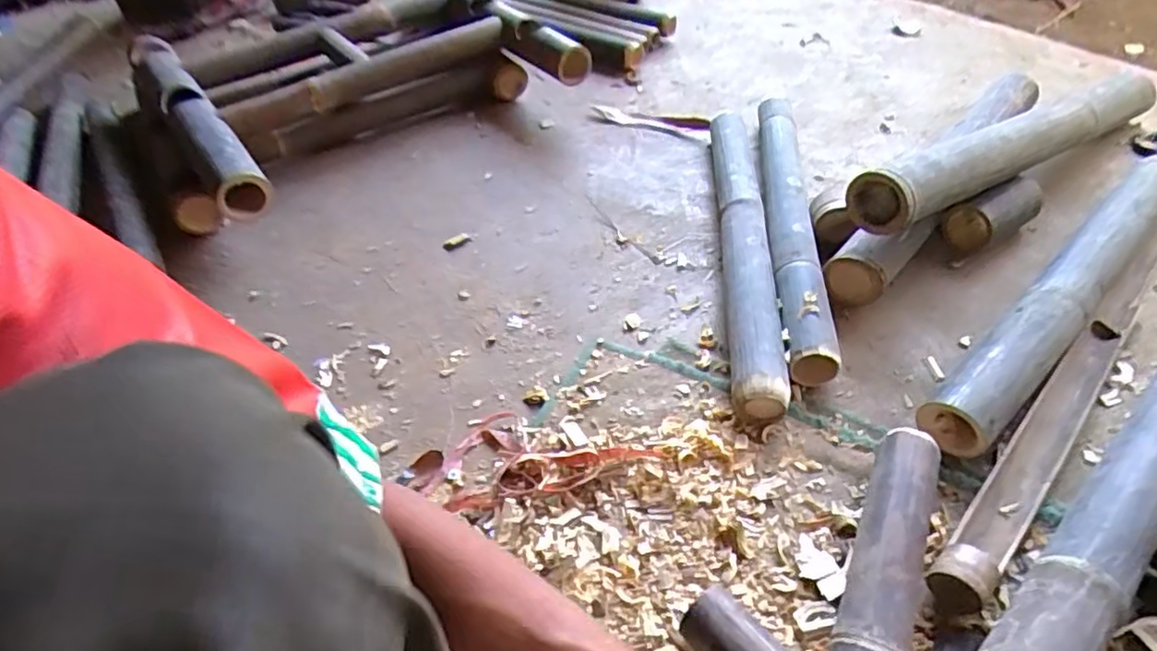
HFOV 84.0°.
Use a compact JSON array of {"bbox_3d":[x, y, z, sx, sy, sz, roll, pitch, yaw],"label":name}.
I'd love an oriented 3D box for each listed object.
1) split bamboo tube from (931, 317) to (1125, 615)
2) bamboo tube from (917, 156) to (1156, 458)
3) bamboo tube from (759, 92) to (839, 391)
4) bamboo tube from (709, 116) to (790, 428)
[{"bbox_3d":[0.489,0.119,0.674,0.457,0.042,0.049,-37,53,-28],"label":"split bamboo tube"},{"bbox_3d":[0.631,-0.053,0.816,0.667,0.075,0.074,-34,51,-25],"label":"bamboo tube"},{"bbox_3d":[0.311,-0.156,0.955,0.064,0.077,0.590,2,46,8],"label":"bamboo tube"},{"bbox_3d":[0.235,-0.127,0.925,0.066,0.073,0.621,1,45,7],"label":"bamboo tube"}]

